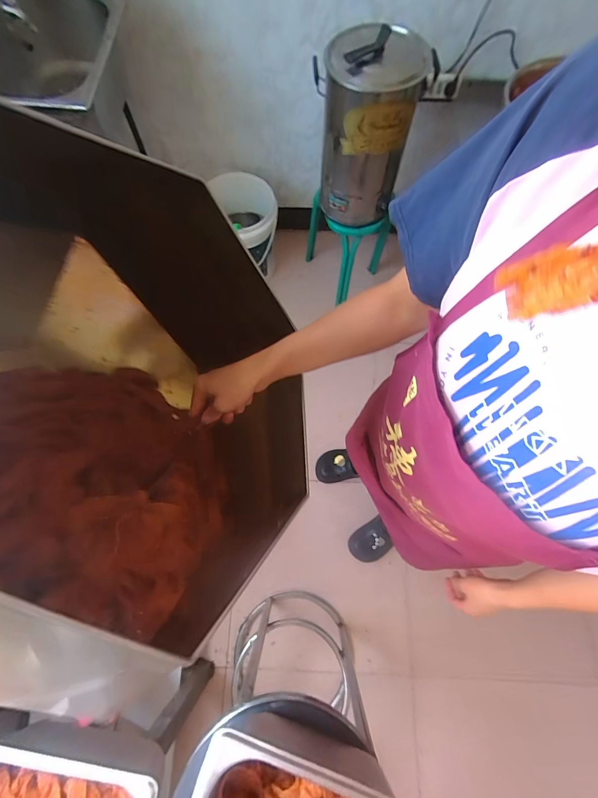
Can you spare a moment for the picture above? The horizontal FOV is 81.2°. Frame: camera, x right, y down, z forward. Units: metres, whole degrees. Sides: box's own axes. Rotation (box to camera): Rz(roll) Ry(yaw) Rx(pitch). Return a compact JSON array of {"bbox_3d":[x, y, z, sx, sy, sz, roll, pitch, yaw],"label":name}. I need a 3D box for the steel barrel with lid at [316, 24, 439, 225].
[{"bbox_3d":[0.181,-0.715,0.957,0.244,0.404,0.218,29,72,11],"label":"steel barrel with lid"}]

